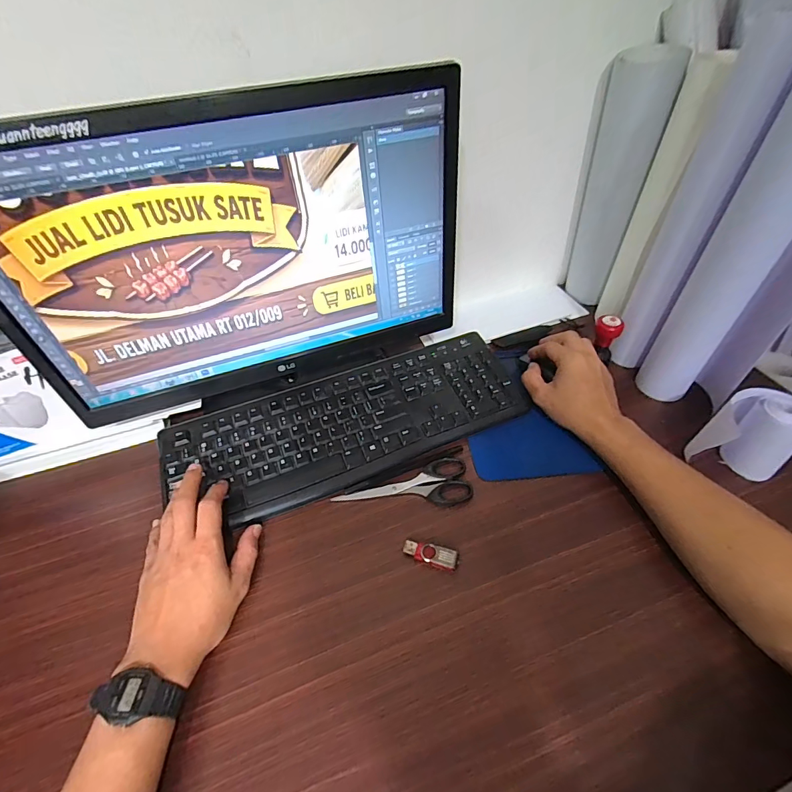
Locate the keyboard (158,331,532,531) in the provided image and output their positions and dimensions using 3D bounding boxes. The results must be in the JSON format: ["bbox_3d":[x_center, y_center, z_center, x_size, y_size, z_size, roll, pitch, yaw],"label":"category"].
[{"bbox_3d":[-0.055,0.031,0.507,0.431,0.030,0.154,-17,48,-12],"label":"keyboard"}]

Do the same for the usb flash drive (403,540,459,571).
[{"bbox_3d":[0.034,0.157,0.401,0.053,0.012,0.018,8,48,10],"label":"usb flash drive"}]

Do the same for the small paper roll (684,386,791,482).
[{"bbox_3d":[0.381,0.045,0.438,0.070,0.094,0.073,-1,47,2],"label":"small paper roll"}]

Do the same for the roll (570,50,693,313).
[{"bbox_3d":[0.290,-0.276,0.570,0.078,0.312,0.072,14,49,16],"label":"roll"}]

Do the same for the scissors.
[{"bbox_3d":[0.008,0.104,0.453,0.149,0.006,0.054,-9,47,-6],"label":"scissors"}]

